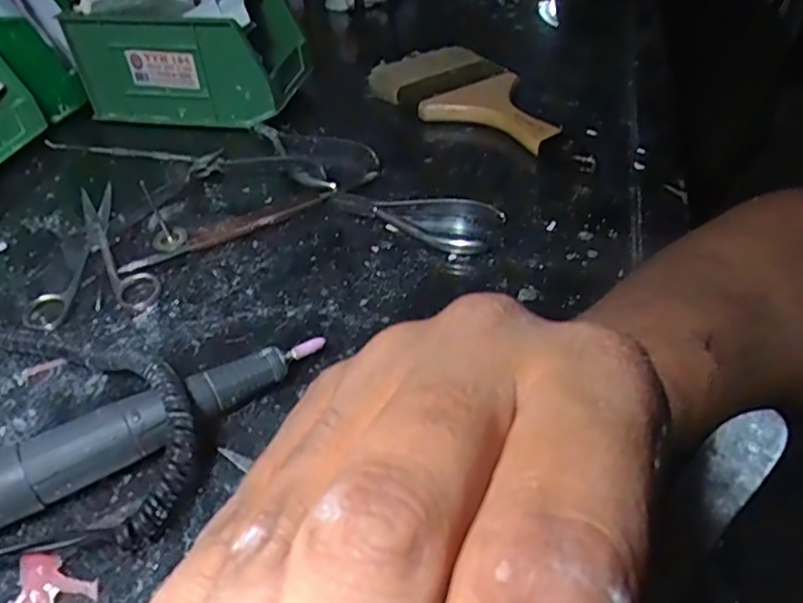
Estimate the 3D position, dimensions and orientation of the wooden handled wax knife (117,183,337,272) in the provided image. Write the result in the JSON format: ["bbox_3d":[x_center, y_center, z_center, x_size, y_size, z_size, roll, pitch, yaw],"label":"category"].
[{"bbox_3d":[-0.104,-0.047,0.395,0.143,0.012,0.012,-23,45,-21],"label":"wooden handled wax knife"}]

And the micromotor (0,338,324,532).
[{"bbox_3d":[-0.112,0.057,0.262,0.174,0.033,0.030,-24,46,-22],"label":"micromotor"}]

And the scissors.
[{"bbox_3d":[-0.193,-0.033,0.388,0.071,0.007,0.136,-16,43,-14],"label":"scissors"}]

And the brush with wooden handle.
[{"bbox_3d":[0.062,-0.175,0.519,0.096,0.032,0.191,-32,49,-29],"label":"brush with wooden handle"}]

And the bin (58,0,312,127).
[{"bbox_3d":[-0.172,-0.209,0.527,0.160,0.084,0.094,8,43,11],"label":"bin"}]

